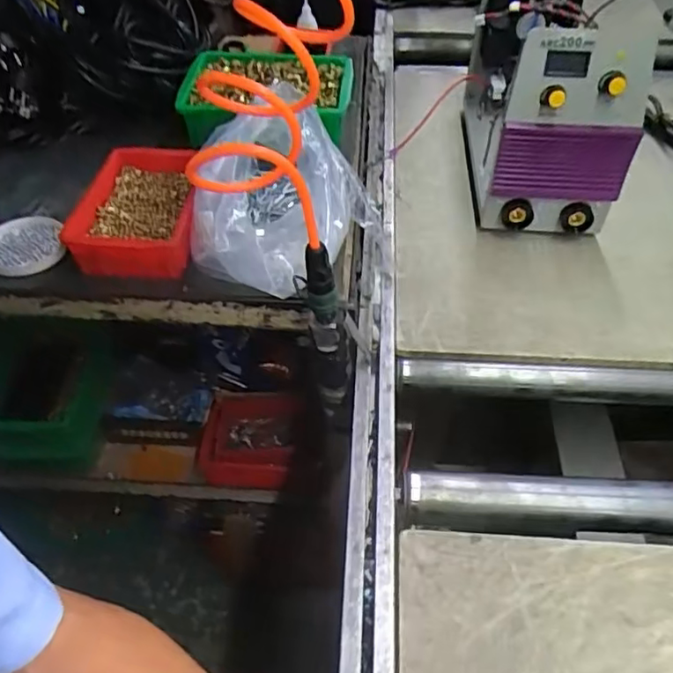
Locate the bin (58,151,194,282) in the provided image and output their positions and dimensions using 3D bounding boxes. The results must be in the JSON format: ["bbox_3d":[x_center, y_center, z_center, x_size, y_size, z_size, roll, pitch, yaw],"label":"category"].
[{"bbox_3d":[-0.245,-0.155,0.747,0.146,0.056,0.200,-3,47,-3],"label":"bin"}]

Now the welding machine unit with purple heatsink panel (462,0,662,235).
[{"bbox_3d":[0.264,-0.323,0.786,0.164,0.251,0.334,4,47,3],"label":"welding machine unit with purple heatsink panel"}]

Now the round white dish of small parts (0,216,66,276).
[{"bbox_3d":[-0.383,-0.110,0.737,0.093,0.012,0.108,-16,49,-14],"label":"round white dish of small parts"}]

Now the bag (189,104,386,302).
[{"bbox_3d":[-0.064,-0.157,0.715,0.207,0.129,0.215,30,53,25],"label":"bag"}]

